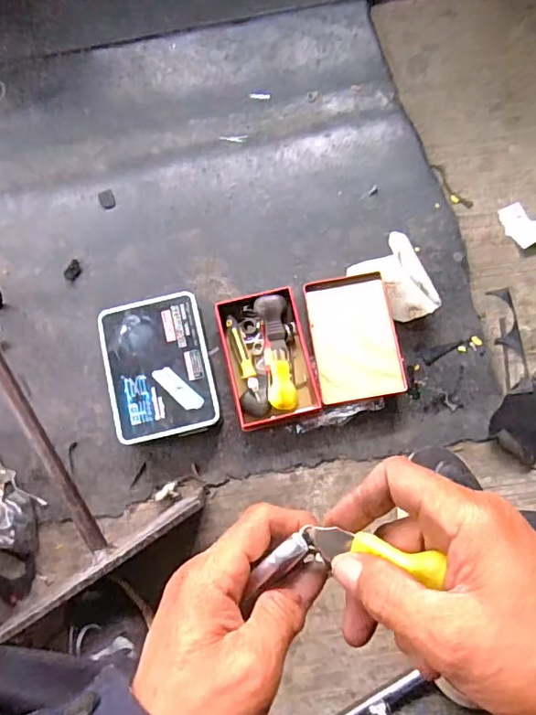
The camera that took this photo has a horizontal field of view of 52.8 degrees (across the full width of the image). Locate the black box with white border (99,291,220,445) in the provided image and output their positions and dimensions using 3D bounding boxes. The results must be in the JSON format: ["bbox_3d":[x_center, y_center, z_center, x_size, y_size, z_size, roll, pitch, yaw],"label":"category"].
[{"bbox_3d":[-0.127,0.013,0.640,0.119,0.038,0.164,-12,79,-1],"label":"black box with white border"}]

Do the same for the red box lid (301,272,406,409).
[{"bbox_3d":[0.106,-0.025,0.671,0.102,0.029,0.156,-8,79,0],"label":"red box lid"}]

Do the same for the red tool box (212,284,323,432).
[{"bbox_3d":[0.001,0.002,0.661,0.100,0.038,0.157,-13,81,-2],"label":"red tool box"}]

